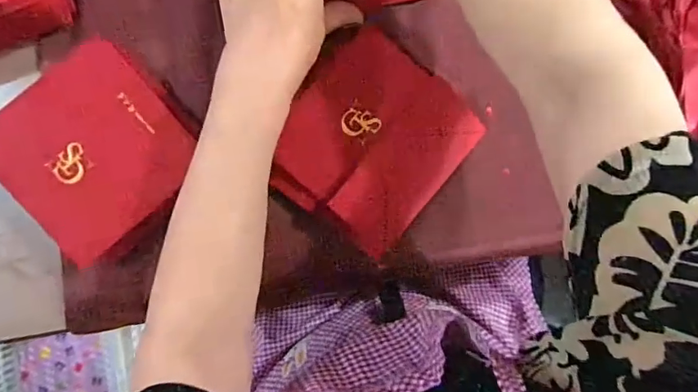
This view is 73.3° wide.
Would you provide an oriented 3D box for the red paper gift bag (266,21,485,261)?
[{"bbox_3d":[0.020,-0.047,0.404,0.145,0.017,0.154,36,92,-3],"label":"red paper gift bag"}]

